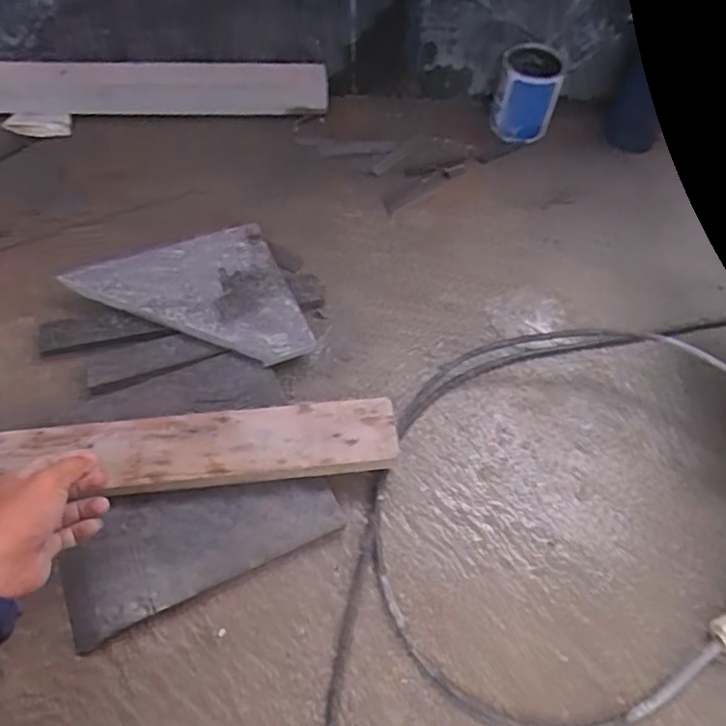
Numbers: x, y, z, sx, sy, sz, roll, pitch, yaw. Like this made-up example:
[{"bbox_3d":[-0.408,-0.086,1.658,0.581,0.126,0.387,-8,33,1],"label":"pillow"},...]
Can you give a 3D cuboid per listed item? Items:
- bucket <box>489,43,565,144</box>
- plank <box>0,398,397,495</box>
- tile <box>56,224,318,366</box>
[{"bbox_3d":[0.281,-0.464,1.003,0.104,0.118,0.100,2,56,-2],"label":"bucket"},{"bbox_3d":[-0.416,0.115,0.614,0.896,0.024,0.081,-5,56,-4],"label":"plank"},{"bbox_3d":[-0.221,-0.070,0.742,0.252,0.021,0.226,-19,59,-15],"label":"tile"}]

